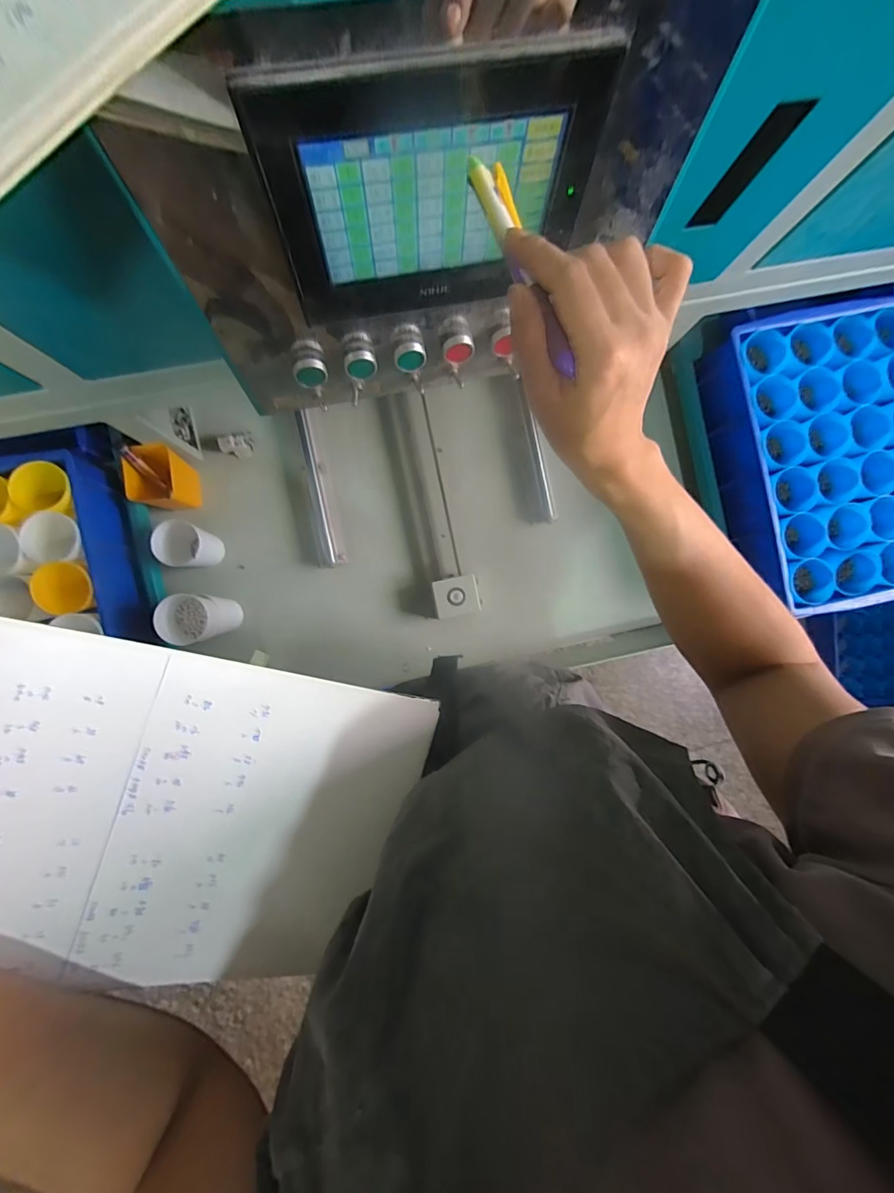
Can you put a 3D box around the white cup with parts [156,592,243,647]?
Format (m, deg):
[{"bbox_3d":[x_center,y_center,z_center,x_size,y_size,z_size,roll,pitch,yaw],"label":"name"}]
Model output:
[{"bbox_3d":[-0.341,0.029,0.644,0.060,0.135,0.064,-11,90,-4],"label":"white cup with parts"}]

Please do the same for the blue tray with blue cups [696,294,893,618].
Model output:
[{"bbox_3d":[0.561,-0.200,0.675,0.279,0.078,0.418,-13,90,-4],"label":"blue tray with blue cups"}]

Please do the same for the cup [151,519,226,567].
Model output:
[{"bbox_3d":[-0.379,-0.075,0.681,0.068,0.111,0.064,0,90,-4],"label":"cup"}]

